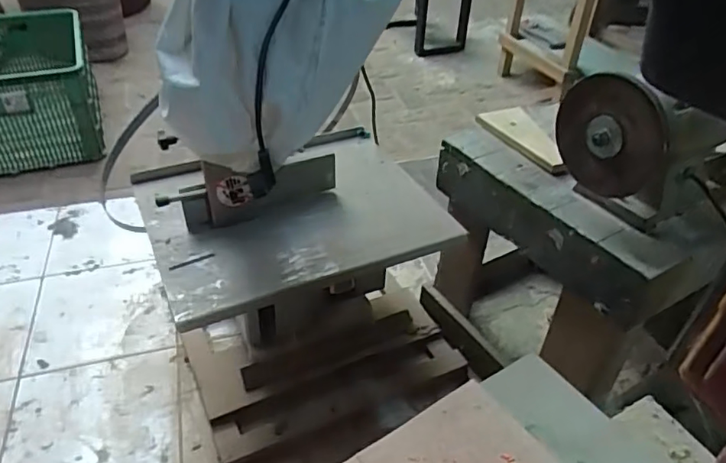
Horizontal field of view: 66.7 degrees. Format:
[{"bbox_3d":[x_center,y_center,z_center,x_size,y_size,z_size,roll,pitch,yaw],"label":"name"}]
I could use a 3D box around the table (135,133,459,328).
[{"bbox_3d":[-0.123,-0.039,0.934,0.452,0.034,0.375,-16,42,-21],"label":"table"}]

